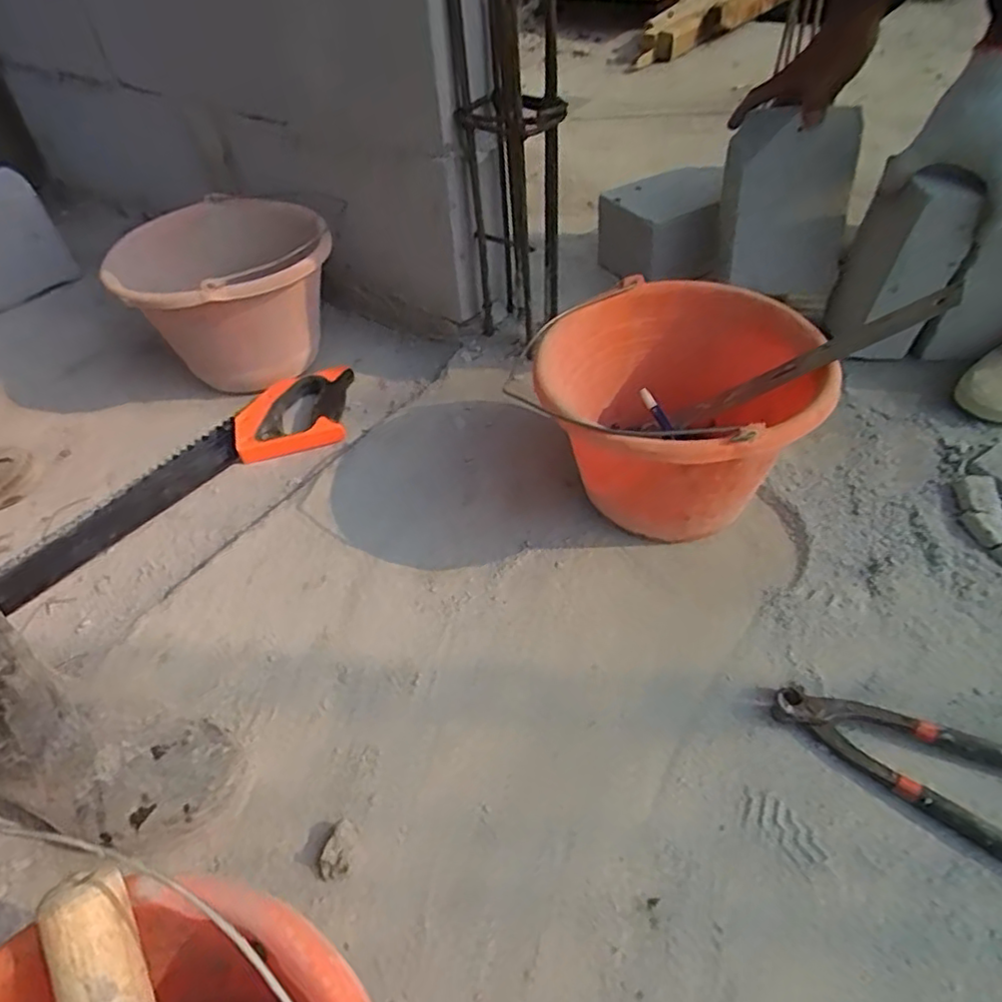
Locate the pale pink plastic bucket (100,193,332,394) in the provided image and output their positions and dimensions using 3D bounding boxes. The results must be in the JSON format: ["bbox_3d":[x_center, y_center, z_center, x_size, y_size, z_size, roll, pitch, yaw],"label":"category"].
[{"bbox_3d":[-0.326,-0.254,0.848,0.240,0.148,0.241,-3,46,3],"label":"pale pink plastic bucket"}]

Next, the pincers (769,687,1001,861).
[{"bbox_3d":[0.296,0.189,0.467,0.208,0.017,0.082,18,51,22],"label":"pincers"}]

